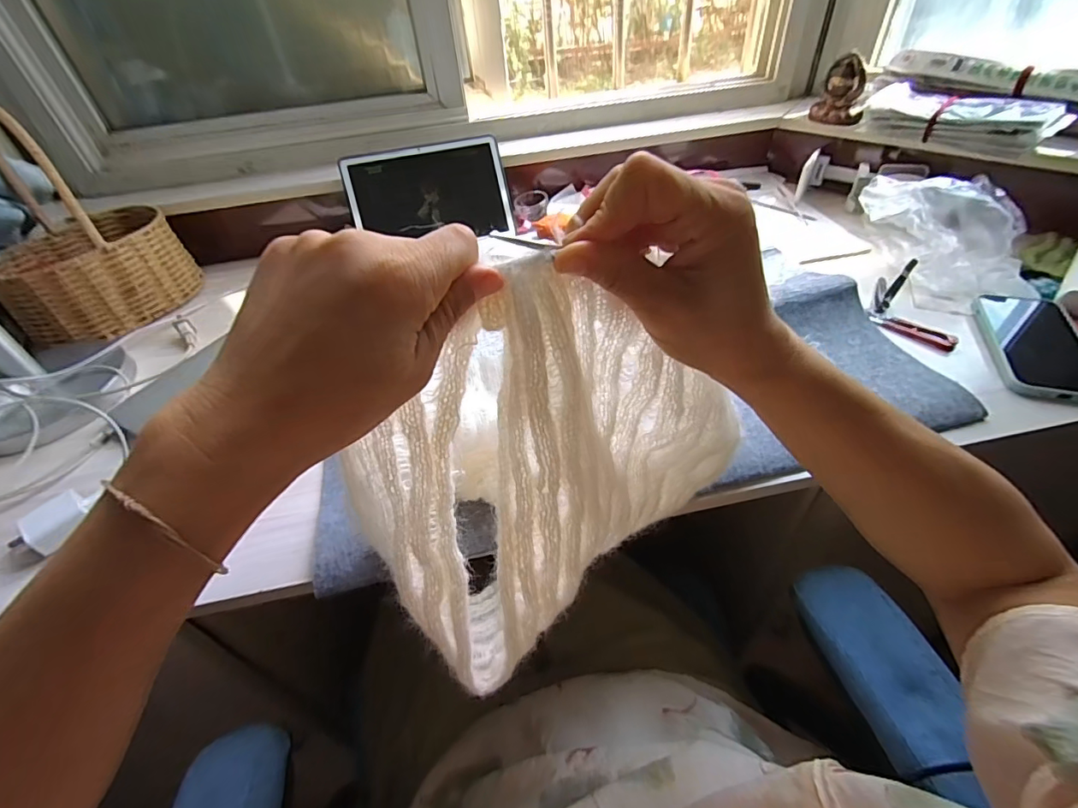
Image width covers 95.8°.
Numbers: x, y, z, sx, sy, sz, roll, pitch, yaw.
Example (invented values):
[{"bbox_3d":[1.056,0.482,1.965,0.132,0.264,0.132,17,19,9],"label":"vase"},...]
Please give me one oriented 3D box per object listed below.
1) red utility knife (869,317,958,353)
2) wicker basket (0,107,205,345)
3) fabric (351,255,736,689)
[{"bbox_3d":[0.420,-0.081,0.547,0.083,0.020,0.018,27,53,29],"label":"red utility knife"},{"bbox_3d":[-0.631,-0.237,0.636,0.159,0.241,0.212,27,53,29],"label":"wicker basket"},{"bbox_3d":[0.007,0.035,0.294,0.214,0.253,0.092,-30,49,-23],"label":"fabric"}]

